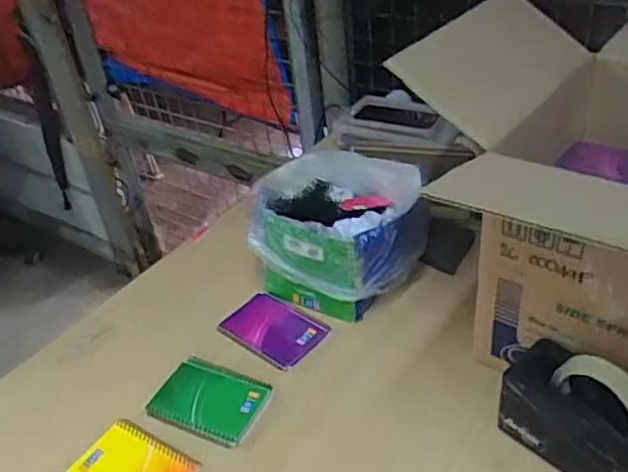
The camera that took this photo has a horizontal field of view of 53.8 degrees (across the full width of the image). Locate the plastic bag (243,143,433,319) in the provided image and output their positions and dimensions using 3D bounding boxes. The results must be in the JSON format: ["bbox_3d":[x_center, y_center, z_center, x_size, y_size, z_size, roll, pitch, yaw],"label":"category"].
[{"bbox_3d":[0.034,-0.010,0.895,0.231,0.134,0.233,-3,35,5],"label":"plastic bag"}]

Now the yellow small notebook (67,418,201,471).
[{"bbox_3d":[-0.199,0.256,0.683,0.130,0.005,0.082,16,41,28],"label":"yellow small notebook"}]

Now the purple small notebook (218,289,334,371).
[{"bbox_3d":[-0.056,0.122,0.838,0.133,0.014,0.093,24,46,36],"label":"purple small notebook"}]

